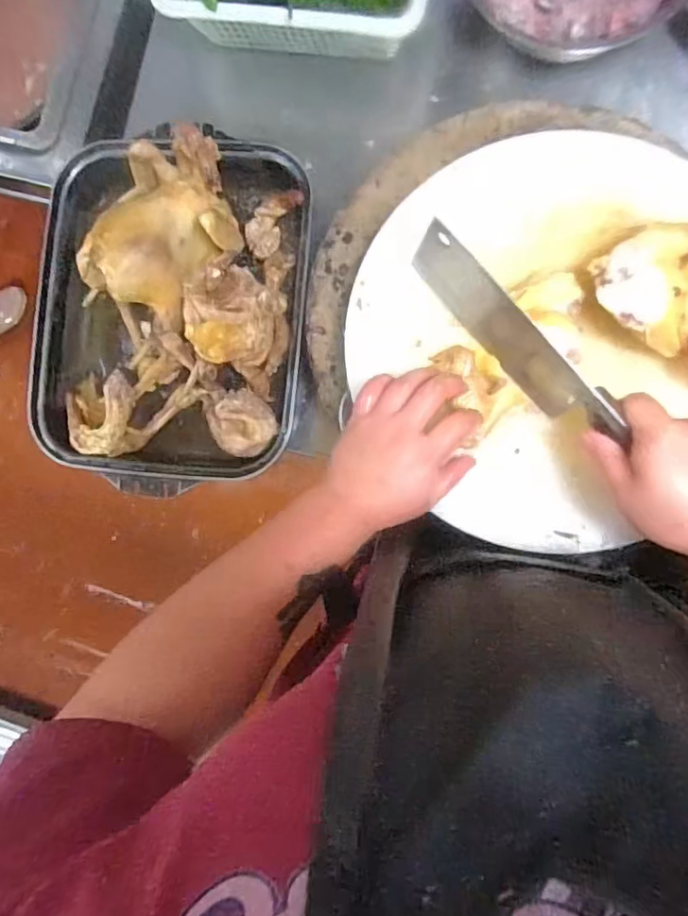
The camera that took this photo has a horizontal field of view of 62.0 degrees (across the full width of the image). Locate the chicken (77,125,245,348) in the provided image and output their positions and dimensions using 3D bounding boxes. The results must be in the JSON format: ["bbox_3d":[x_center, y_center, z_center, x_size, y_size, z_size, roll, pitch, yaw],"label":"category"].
[{"bbox_3d":[-0.182,-0.226,0.590,0.113,0.089,0.214,36,93,7],"label":"chicken"}]

